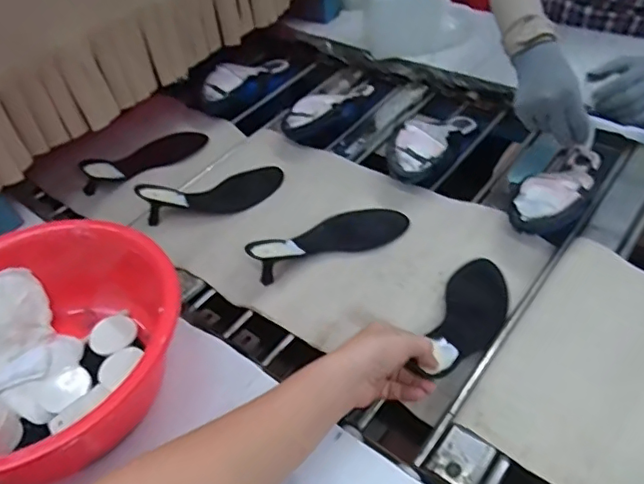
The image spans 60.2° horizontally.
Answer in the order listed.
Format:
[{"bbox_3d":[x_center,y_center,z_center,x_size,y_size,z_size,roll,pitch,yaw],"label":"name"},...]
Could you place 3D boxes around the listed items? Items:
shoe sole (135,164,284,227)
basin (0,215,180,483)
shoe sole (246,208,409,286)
[{"bbox_3d":[-0.158,-0.084,0.829,0.215,0.063,0.083,-27,49,-17],"label":"shoe sole"},{"bbox_3d":[-0.279,0.107,0.540,0.283,0.115,0.261,-3,47,3],"label":"basin"},{"bbox_3d":[0.008,-0.014,0.740,0.220,0.052,0.079,-20,47,-11],"label":"shoe sole"}]

